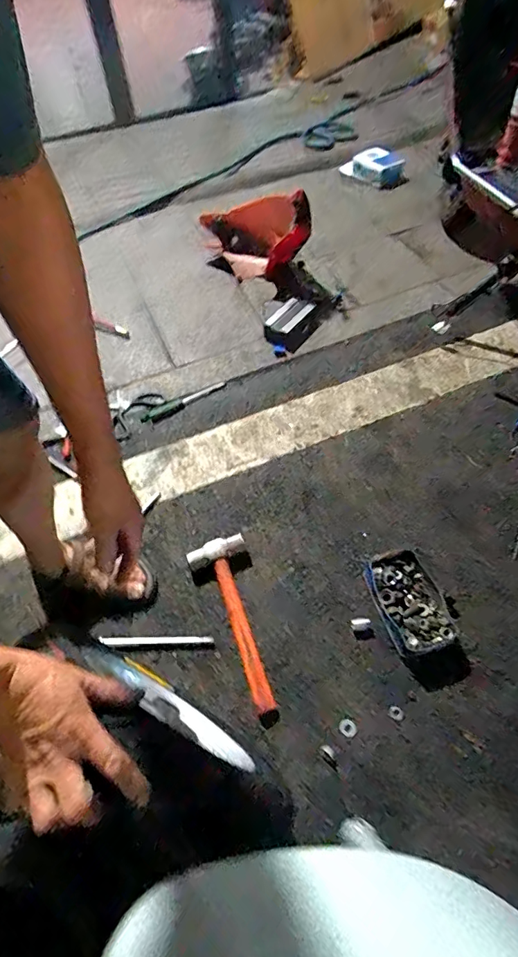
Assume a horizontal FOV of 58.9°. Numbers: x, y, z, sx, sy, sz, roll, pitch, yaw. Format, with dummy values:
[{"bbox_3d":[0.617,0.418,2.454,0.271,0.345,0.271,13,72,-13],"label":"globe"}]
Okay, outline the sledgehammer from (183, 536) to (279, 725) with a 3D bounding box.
[{"bbox_3d":[-0.025,0.258,0.834,0.109,0.040,0.334,-23,56,-11],"label":"sledgehammer"}]

